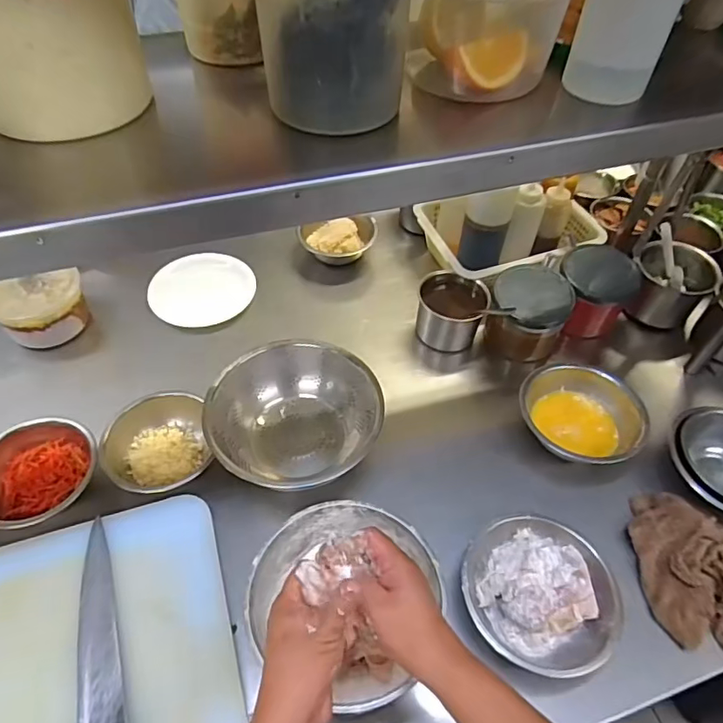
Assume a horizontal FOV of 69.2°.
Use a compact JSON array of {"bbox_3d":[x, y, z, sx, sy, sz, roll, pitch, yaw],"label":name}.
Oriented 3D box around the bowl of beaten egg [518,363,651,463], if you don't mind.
[{"bbox_3d":[0.318,0.086,0.775,0.170,0.076,0.155,0,50,0],"label":"bowl of beaten egg"}]

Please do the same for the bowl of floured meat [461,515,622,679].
[{"bbox_3d":[0.205,0.276,0.618,0.171,0.066,0.165,0,50,0],"label":"bowl of floured meat"}]

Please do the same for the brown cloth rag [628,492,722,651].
[{"bbox_3d":[0.412,0.263,0.646,0.169,0.044,0.163,28,55,21],"label":"brown cloth rag"}]

